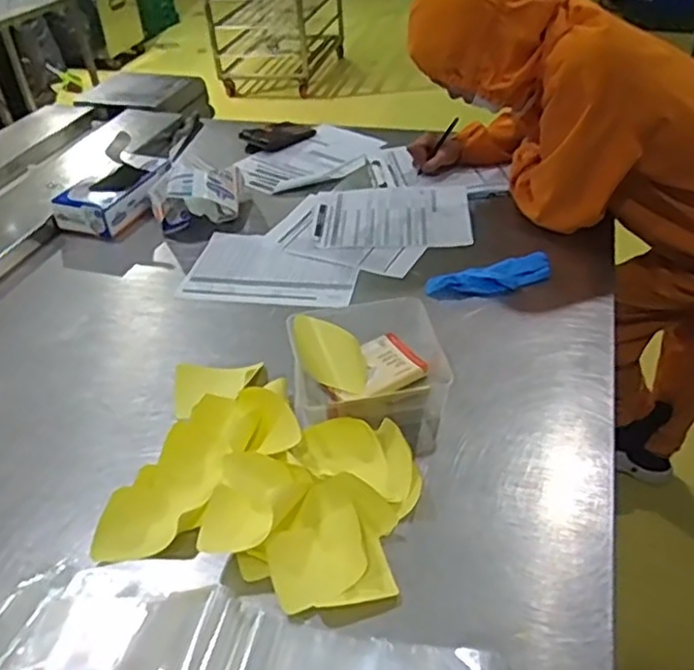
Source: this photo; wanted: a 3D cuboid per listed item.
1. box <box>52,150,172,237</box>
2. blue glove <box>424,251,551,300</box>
[{"bbox_3d":[-0.453,-0.281,1.362,0.140,0.070,0.221,10,41,17],"label":"box"},{"bbox_3d":[0.230,-0.090,1.086,0.208,0.030,0.064,-10,39,-7],"label":"blue glove"}]

